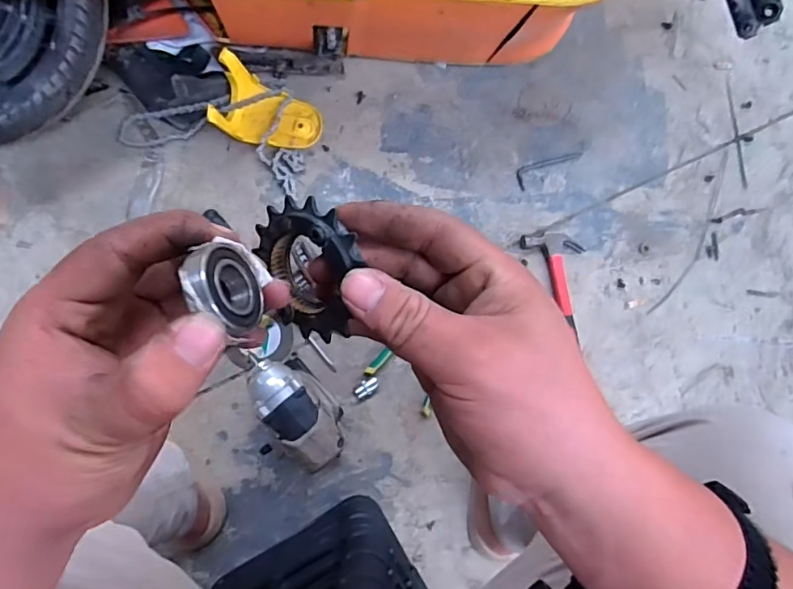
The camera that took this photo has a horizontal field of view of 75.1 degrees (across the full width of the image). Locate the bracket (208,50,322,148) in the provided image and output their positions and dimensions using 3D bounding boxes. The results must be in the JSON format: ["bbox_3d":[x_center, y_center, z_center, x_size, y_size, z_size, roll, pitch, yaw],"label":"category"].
[{"bbox_3d":[-0.196,-0.291,0.805,0.157,0.070,0.111,9,81,-5],"label":"bracket"}]

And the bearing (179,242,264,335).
[{"bbox_3d":[-0.063,-0.002,0.190,0.009,0.034,0.032,-18,40,20],"label":"bearing"}]

